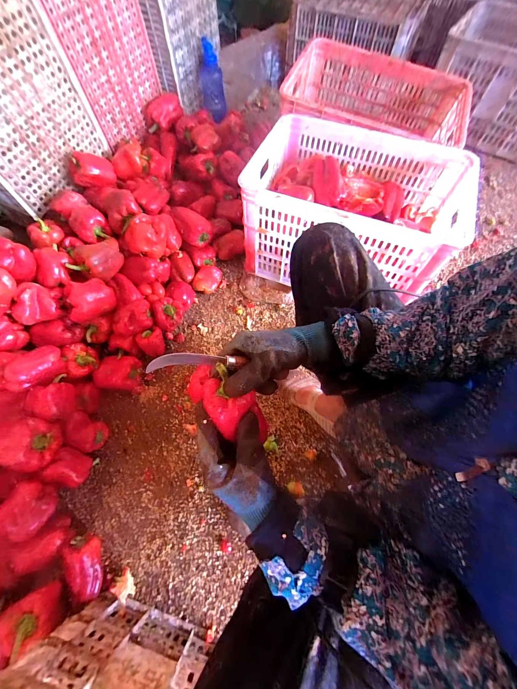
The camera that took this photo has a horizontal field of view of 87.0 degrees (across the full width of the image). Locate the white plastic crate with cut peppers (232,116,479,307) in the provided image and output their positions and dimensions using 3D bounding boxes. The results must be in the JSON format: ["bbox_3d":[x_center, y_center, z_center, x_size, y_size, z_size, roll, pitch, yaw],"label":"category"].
[{"bbox_3d":[0.234,-0.374,0.754,0.538,0.251,0.350,19,68,10],"label":"white plastic crate with cut peppers"}]

